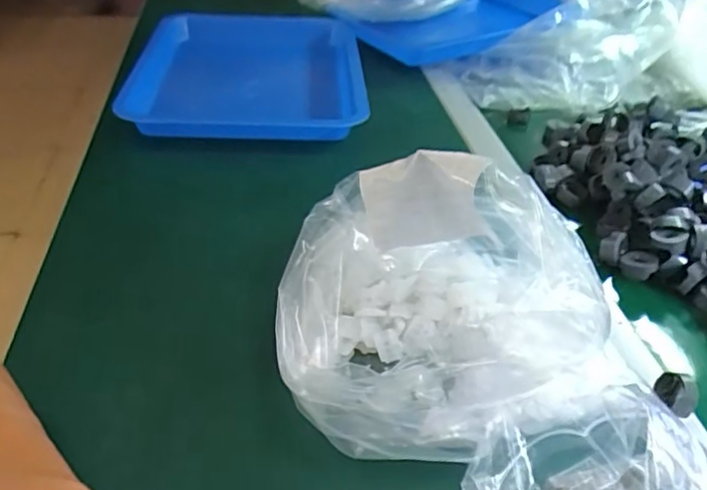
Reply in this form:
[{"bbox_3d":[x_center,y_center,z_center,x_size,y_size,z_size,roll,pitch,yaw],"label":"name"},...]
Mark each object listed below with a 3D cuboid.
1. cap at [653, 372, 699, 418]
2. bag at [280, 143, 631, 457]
[{"bbox_3d":[0.200,0.091,0.365,0.021,0.015,0.024,11,39,9],"label":"cap"},{"bbox_3d":[0.055,0.030,0.363,0.198,0.118,0.160,2,39,-1],"label":"bag"}]

